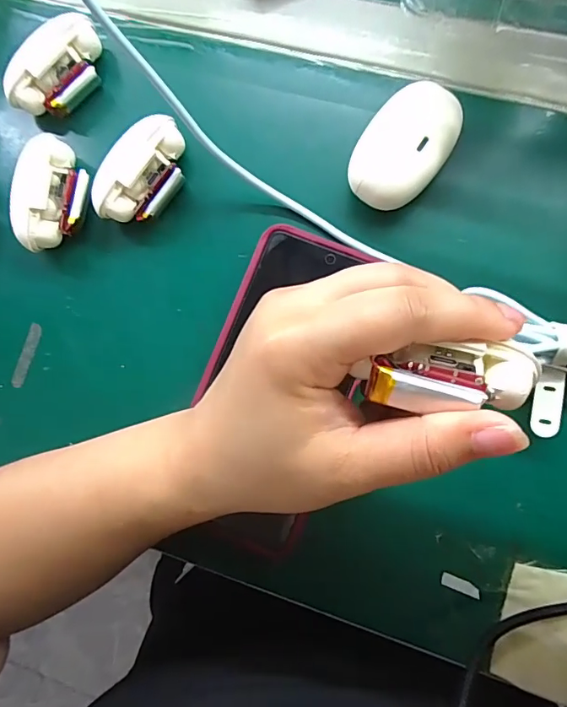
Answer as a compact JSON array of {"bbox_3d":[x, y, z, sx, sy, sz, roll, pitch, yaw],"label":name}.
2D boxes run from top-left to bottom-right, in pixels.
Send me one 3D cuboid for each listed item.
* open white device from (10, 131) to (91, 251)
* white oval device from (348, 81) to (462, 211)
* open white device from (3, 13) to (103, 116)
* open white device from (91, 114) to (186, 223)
[{"bbox_3d":[-0.134,-0.092,0.277,0.033,0.027,0.064,8,87,8],"label":"open white device"},{"bbox_3d":[0.064,-0.108,0.253,0.042,0.026,0.064,36,91,8],"label":"white oval device"},{"bbox_3d":[-0.133,-0.169,0.283,0.033,0.028,0.064,38,91,8],"label":"open white device"},{"bbox_3d":[-0.078,-0.101,0.270,0.033,0.031,0.064,39,91,8],"label":"open white device"}]

